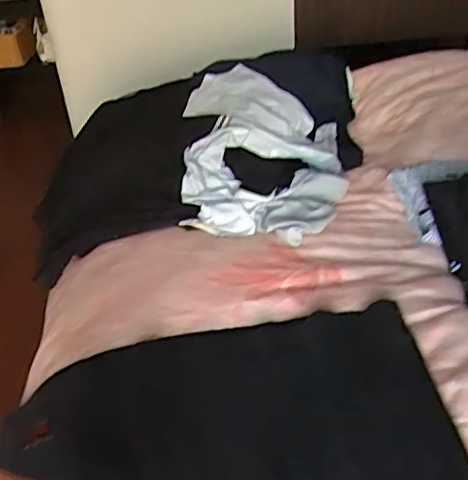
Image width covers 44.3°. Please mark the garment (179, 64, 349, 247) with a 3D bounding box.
[{"bbox_3d":[0.047,-0.154,0.932,0.258,0.112,0.417,-2,35,4],"label":"garment"}]

